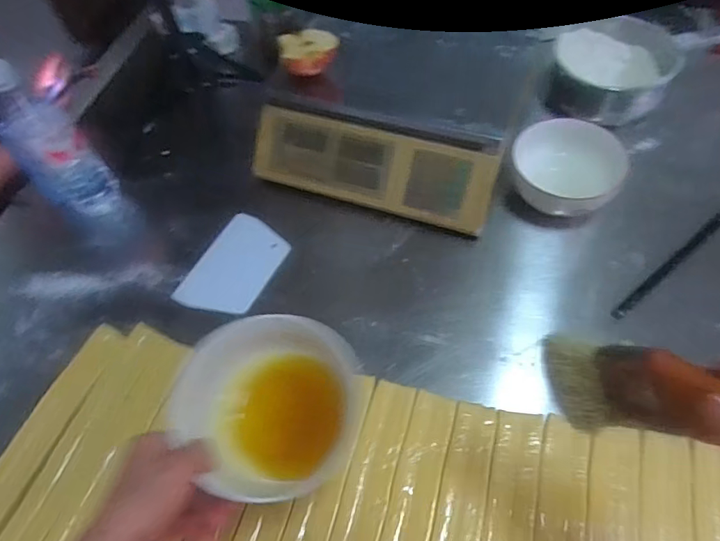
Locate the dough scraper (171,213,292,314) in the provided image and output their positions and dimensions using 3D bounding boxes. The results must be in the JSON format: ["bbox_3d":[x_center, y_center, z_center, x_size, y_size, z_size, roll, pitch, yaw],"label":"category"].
[{"bbox_3d":[-0.162,-0.006,0.646,0.102,0.008,0.146,21,64,18],"label":"dough scraper"}]

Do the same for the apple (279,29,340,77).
[{"bbox_3d":[-0.067,-0.290,0.654,0.073,0.030,0.062,-14,56,-5],"label":"apple"}]

